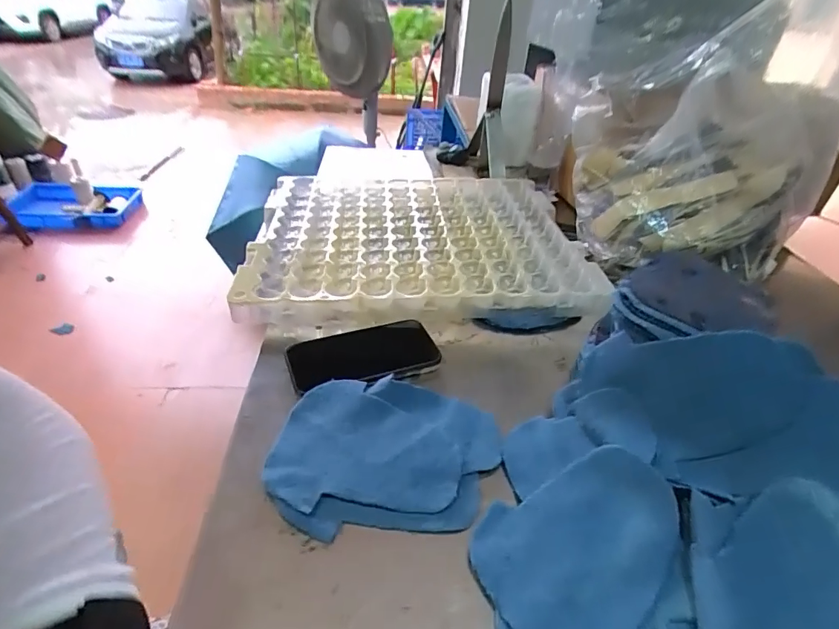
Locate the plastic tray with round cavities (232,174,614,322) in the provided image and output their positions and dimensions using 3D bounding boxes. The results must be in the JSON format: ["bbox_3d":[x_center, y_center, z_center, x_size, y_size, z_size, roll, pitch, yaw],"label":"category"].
[{"bbox_3d":[-0.003,-0.118,0.651,0.437,0.034,0.361,0,38,-7],"label":"plastic tray with round cavities"}]

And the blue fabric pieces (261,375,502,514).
[{"bbox_3d":[-0.025,0.104,0.378,0.183,0.013,0.118,1,37,-5],"label":"blue fabric pieces"}]

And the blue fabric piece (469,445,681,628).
[{"bbox_3d":[0.112,0.153,0.313,0.109,0.024,0.153,33,46,32],"label":"blue fabric piece"}]

